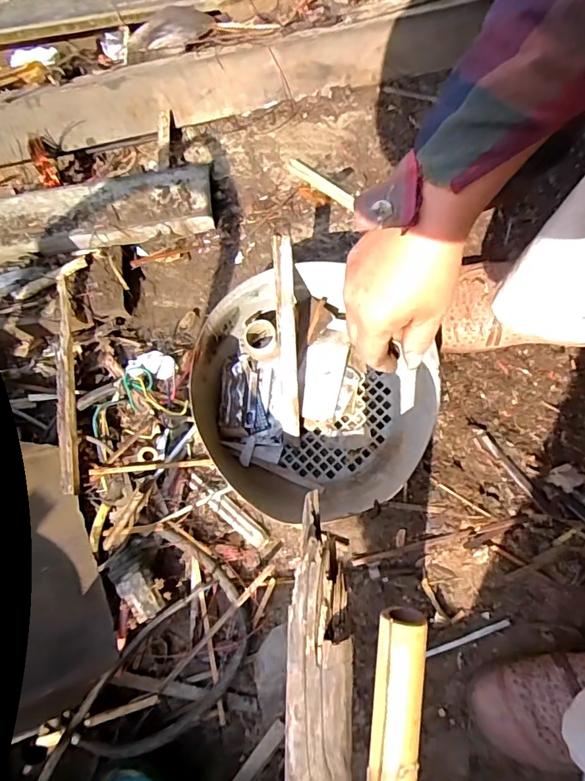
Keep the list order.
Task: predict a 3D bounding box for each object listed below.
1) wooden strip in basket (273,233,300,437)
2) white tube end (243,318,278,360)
[{"bbox_3d":[-0.004,-0.045,0.464,0.017,0.008,0.186,-4,110,-1],"label":"wooden strip in basket"},{"bbox_3d":[-0.033,-0.051,0.501,0.035,0.020,0.037,0,78,0],"label":"white tube end"}]

